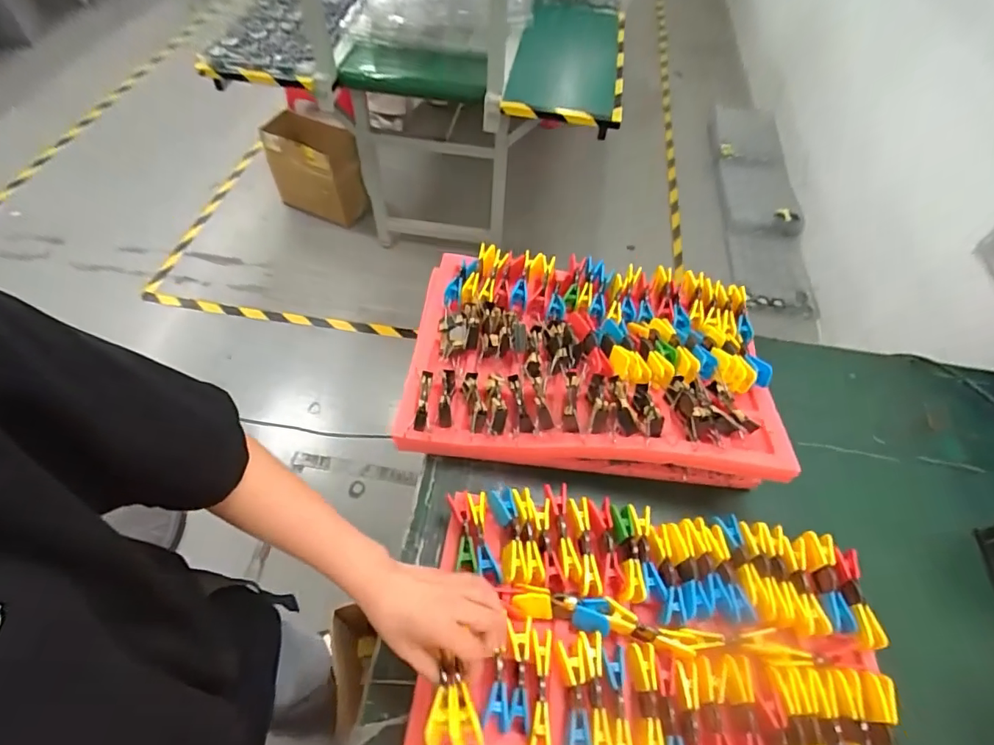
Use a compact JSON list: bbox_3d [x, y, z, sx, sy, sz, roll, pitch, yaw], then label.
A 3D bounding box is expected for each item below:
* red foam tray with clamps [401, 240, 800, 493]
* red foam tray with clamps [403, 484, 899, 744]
[{"bbox_3d":[0.123,-0.033,0.709,0.498,0.088,0.340,8,56,2],"label":"red foam tray with clamps"},{"bbox_3d":[0.170,0.316,0.530,0.483,0.047,0.344,8,60,4],"label":"red foam tray with clamps"}]

